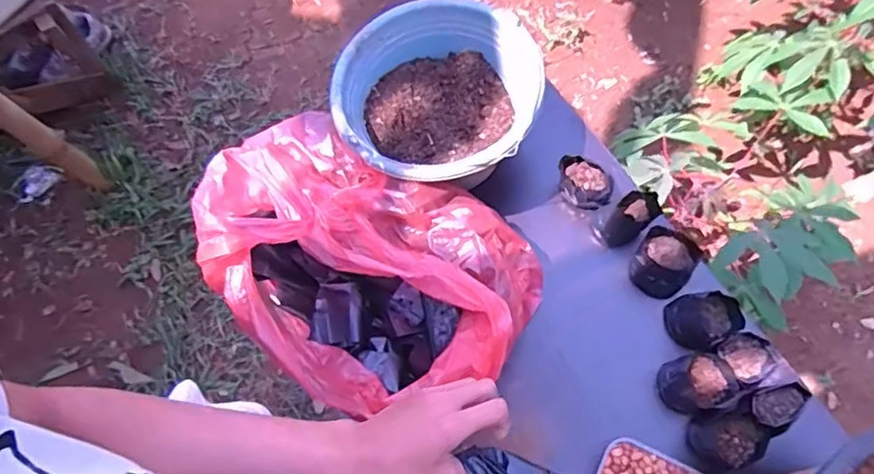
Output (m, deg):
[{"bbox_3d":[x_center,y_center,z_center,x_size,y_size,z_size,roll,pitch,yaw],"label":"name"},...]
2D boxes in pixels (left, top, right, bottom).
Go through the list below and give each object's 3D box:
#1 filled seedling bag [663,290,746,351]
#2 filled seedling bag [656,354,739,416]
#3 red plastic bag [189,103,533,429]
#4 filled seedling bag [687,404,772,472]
[{"bbox_3d":[0.321,0.099,0.712,0.066,0.055,0.068,-24,72,-8],"label":"filled seedling bag"},{"bbox_3d":[0.303,0.172,0.689,0.071,0.053,0.062,-18,72,-6],"label":"filled seedling bag"},{"bbox_3d":[-0.082,0.033,0.674,0.365,0.193,0.278,28,73,9],"label":"red plastic bag"},{"bbox_3d":[0.326,0.229,0.664,0.073,0.069,0.060,-15,71,-5],"label":"filled seedling bag"}]

